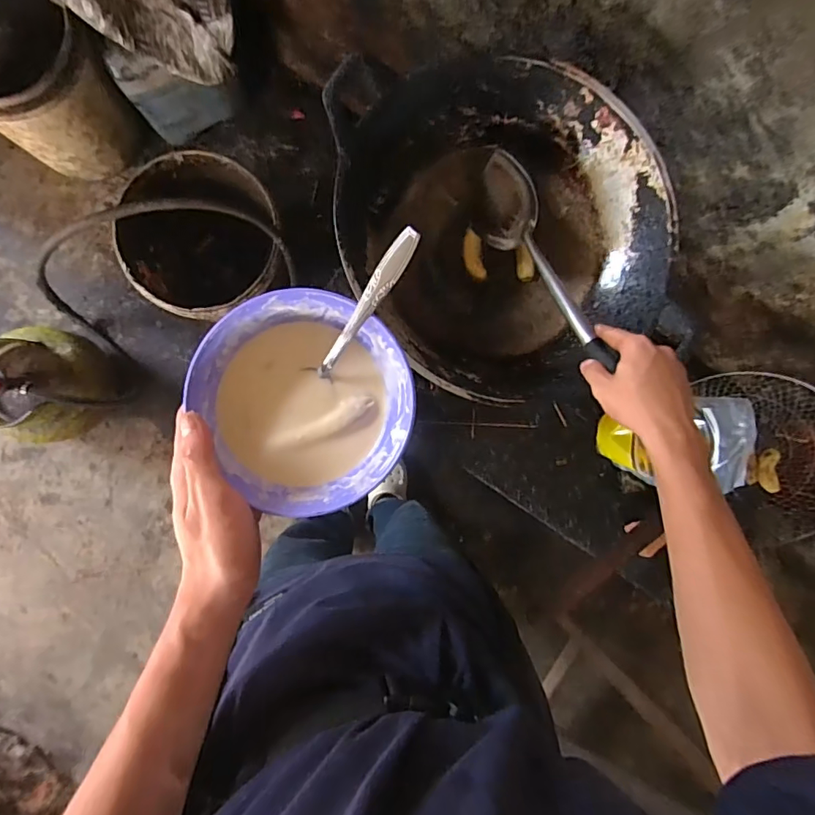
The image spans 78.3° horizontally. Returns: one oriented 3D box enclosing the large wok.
[{"bbox_3d":[0.126,-0.221,0.673,0.435,0.152,0.417,0,90,-8],"label":"large wok"}]

